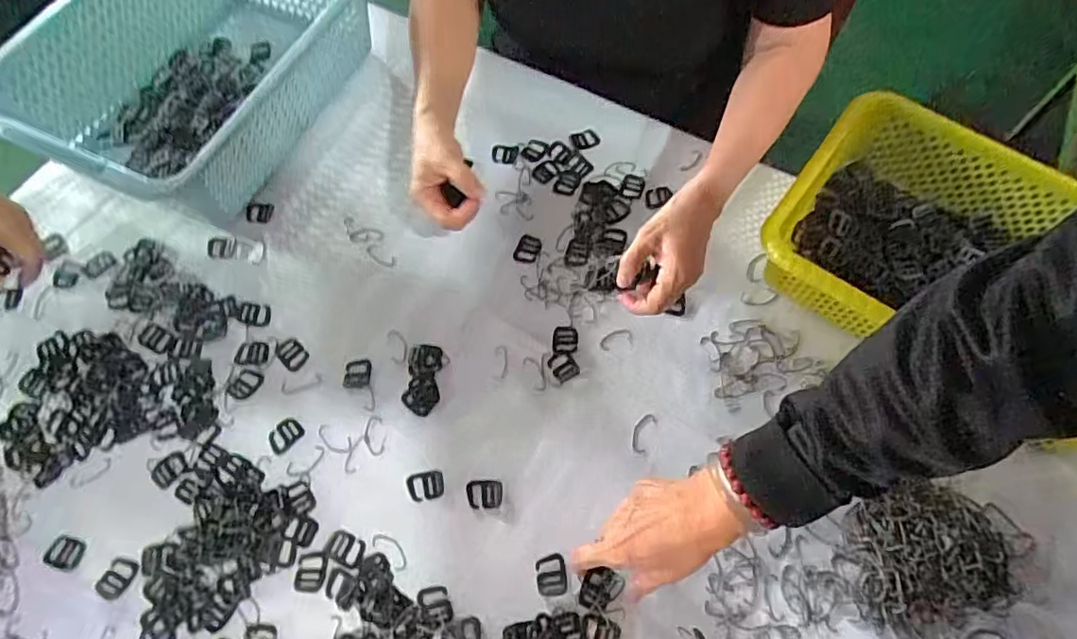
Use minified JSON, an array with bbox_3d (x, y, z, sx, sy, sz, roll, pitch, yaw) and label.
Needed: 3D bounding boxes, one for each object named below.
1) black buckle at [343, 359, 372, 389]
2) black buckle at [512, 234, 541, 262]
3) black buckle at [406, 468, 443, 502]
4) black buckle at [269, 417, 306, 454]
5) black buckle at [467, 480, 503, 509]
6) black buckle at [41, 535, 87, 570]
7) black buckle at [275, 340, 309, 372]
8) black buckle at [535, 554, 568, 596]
[{"bbox_3d":[-0.180,0.053,0.579,0.026,0.004,0.030,1,66,2],"label":"black buckle"},{"bbox_3d":[-0.012,-0.076,0.631,0.024,0.004,0.034,23,69,11],"label":"black buckle"},{"bbox_3d":[-0.104,0.152,0.537,0.032,0.004,0.026,-12,67,-4],"label":"black buckle"},{"bbox_3d":[-0.241,0.110,0.555,0.024,0.004,0.033,39,72,16],"label":"black buckle"},{"bbox_3d":[-0.049,0.158,0.531,0.031,0.004,0.025,-1,66,0],"label":"black buckle"},{"bbox_3d":[-0.419,0.206,0.516,0.032,0.004,0.026,10,67,5],"label":"black buckle"},{"bbox_3d":[-0.249,0.035,0.589,0.025,0.004,0.034,-40,72,-15],"label":"black buckle"},{"bbox_3d":[0.011,0.220,0.505,0.025,0.004,0.032,-7,66,-2],"label":"black buckle"}]

